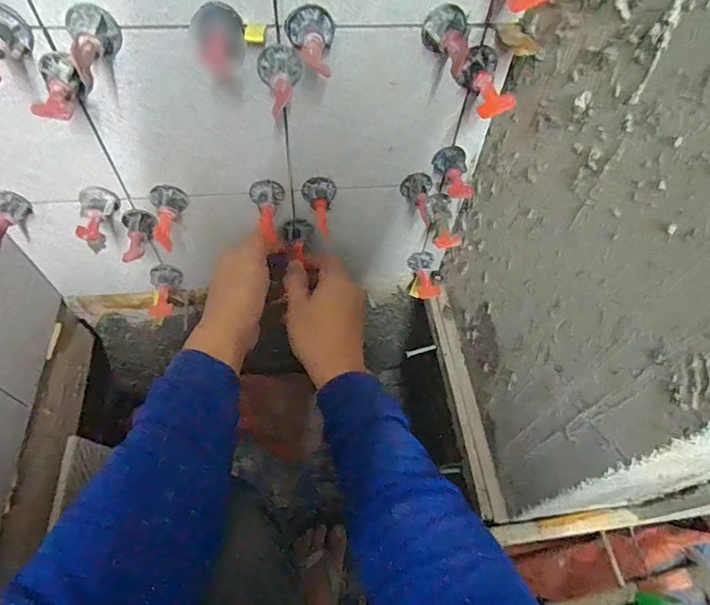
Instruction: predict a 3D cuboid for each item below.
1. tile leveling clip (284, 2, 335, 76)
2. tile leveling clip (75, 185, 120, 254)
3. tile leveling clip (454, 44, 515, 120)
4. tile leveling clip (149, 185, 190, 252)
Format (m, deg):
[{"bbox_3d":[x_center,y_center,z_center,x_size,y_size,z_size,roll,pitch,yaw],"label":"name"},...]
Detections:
[{"bbox_3d":[-0.030,-0.172,0.299,0.032,0.028,0.051,-1,57,-4],"label":"tile leveling clip"},{"bbox_3d":[-0.230,-0.075,0.400,0.030,0.027,0.054,-11,59,-10],"label":"tile leveling clip"},{"bbox_3d":[0.099,-0.162,0.336,0.028,0.030,0.058,-2,57,-4],"label":"tile leveling clip"},{"bbox_3d":[-0.167,-0.077,0.408,0.032,0.028,0.057,-13,59,-12],"label":"tile leveling clip"}]

